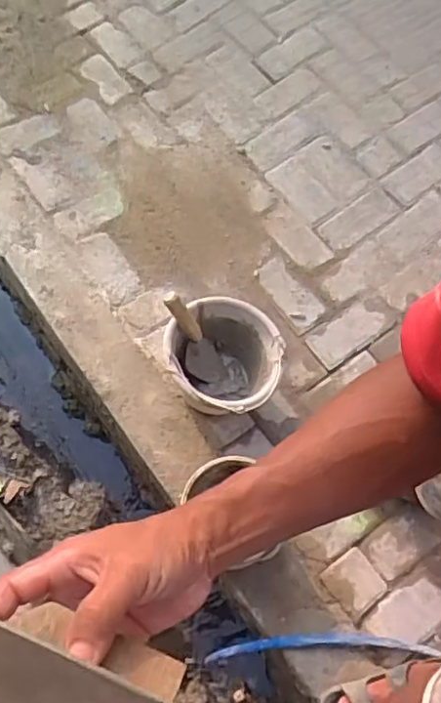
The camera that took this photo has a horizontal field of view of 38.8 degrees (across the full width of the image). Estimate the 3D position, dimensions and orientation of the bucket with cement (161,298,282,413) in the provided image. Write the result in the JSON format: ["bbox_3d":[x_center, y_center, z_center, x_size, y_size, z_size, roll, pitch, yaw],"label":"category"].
[{"bbox_3d":[0.007,0.020,1.254,0.216,0.160,0.230,0,67,1],"label":"bucket with cement"}]

